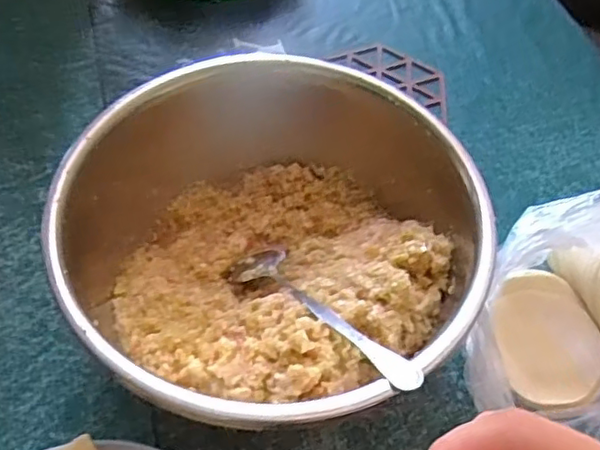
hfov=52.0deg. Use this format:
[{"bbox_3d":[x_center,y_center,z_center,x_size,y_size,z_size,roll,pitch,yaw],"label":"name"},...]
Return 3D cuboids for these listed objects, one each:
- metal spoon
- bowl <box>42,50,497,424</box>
[{"bbox_3d":[0.012,0.047,0.364,0.037,0.016,0.175,-30,32,-22],"label":"metal spoon"},{"bbox_3d":[-0.014,0.023,0.401,0.240,0.110,0.248,2,55,-2],"label":"bowl"}]

